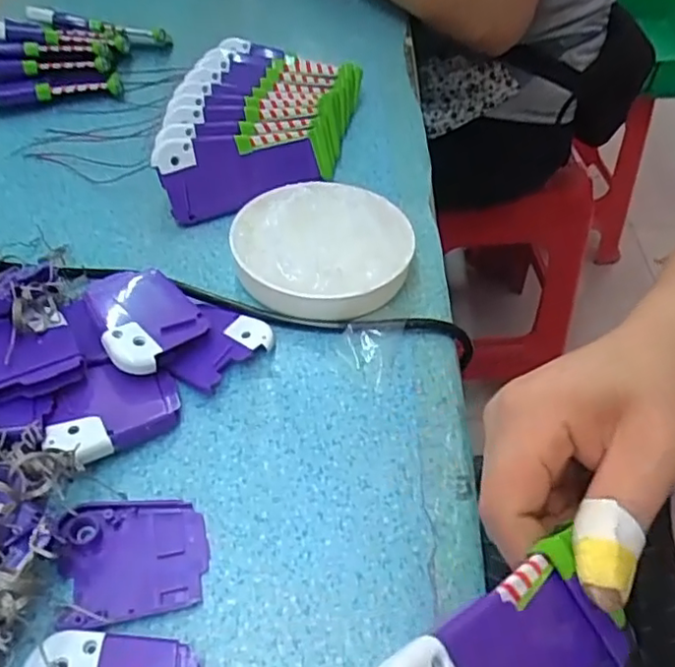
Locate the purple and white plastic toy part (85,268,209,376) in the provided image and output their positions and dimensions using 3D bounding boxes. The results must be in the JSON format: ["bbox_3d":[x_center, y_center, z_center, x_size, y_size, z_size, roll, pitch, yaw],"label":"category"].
[{"bbox_3d":[-0.102,-0.008,0.335,0.050,0.023,0.068,-27,54,-26],"label":"purple and white plastic toy part"}]

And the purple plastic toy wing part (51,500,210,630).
[{"bbox_3d":[-0.086,0.093,0.265,0.059,0.008,0.052,-10,48,-12],"label":"purple plastic toy wing part"}]

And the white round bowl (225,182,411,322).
[{"bbox_3d":[-0.008,-0.050,0.378,0.104,0.034,0.098,2,47,-2],"label":"white round bowl"}]

